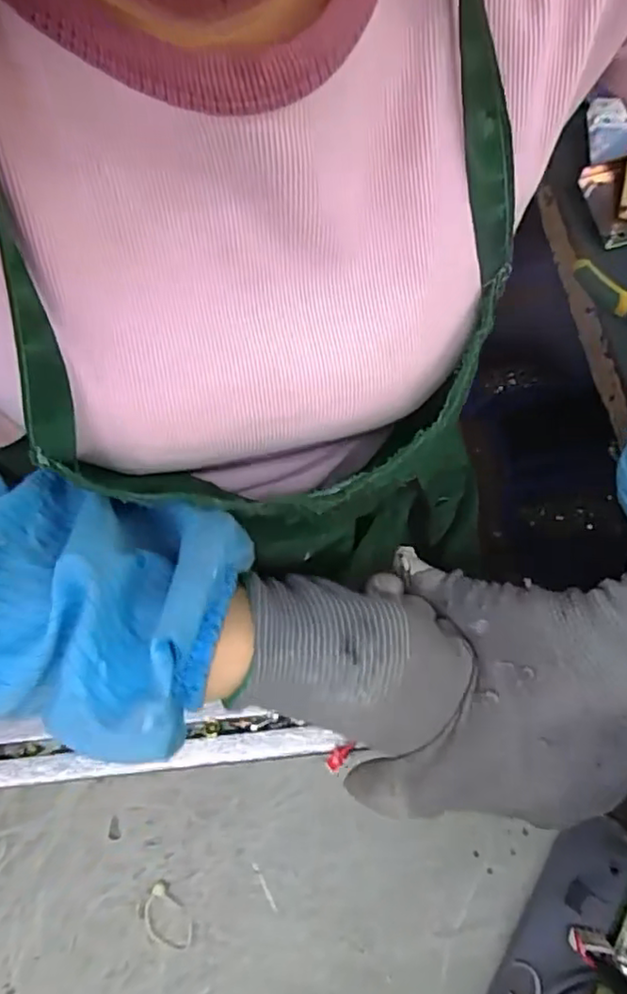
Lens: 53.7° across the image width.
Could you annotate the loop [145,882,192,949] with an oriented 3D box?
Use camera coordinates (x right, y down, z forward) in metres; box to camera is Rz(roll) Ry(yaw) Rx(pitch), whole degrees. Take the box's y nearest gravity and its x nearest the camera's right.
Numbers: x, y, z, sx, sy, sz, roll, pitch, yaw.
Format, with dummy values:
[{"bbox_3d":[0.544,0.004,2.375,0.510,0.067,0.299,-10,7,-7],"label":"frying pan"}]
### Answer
[{"bbox_3d":[-0.080,0.231,0.338,0.034,0.004,0.021,36,72,17],"label":"loop"}]

